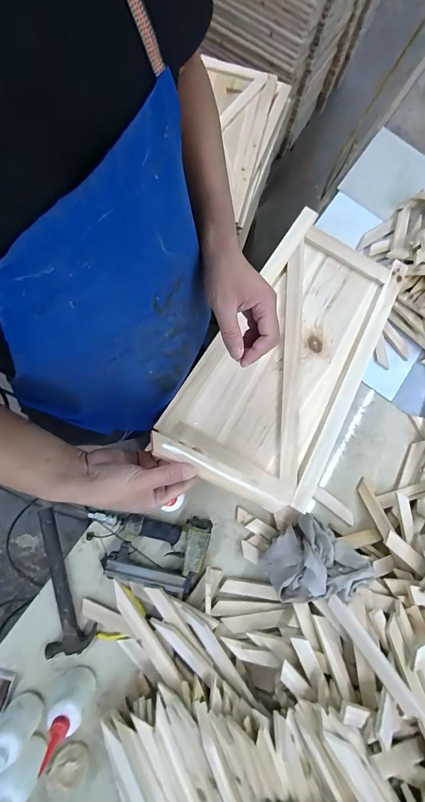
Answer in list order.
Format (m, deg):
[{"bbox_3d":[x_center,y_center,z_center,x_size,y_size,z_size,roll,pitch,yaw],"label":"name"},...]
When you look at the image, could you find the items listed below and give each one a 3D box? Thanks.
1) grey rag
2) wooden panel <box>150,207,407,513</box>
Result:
[{"bbox_3d":[0.188,0.306,0.613,0.167,0.095,0.138,-34,85,-9],"label":"grey rag"},{"bbox_3d":[0.133,-0.078,0.525,0.244,0.034,0.450,30,80,4],"label":"wooden panel"}]

